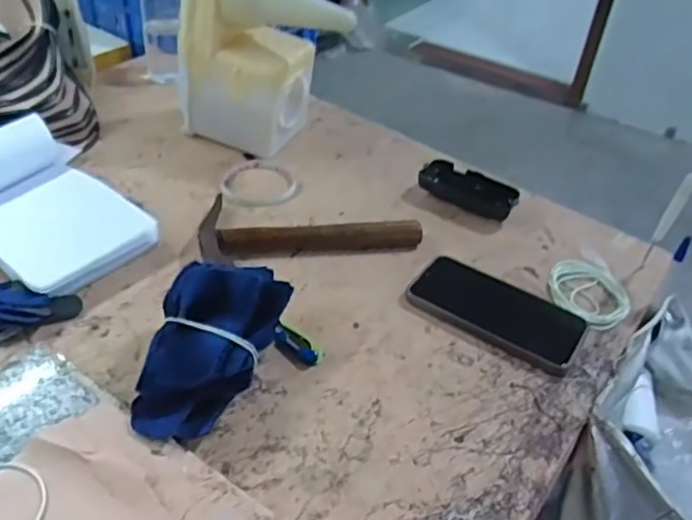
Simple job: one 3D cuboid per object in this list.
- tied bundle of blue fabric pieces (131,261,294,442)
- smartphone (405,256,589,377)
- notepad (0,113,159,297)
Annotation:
[{"bbox_3d":[-0.105,0.066,0.484,0.082,0.068,0.155,15,40,10],"label":"tied bundle of blue fabric pieces"},{"bbox_3d":[0.139,0.044,0.581,0.152,0.009,0.083,28,43,20],"label":"smartphone"},{"bbox_3d":[-0.293,-0.058,0.607,0.210,0.068,0.166,26,43,22],"label":"notepad"}]

